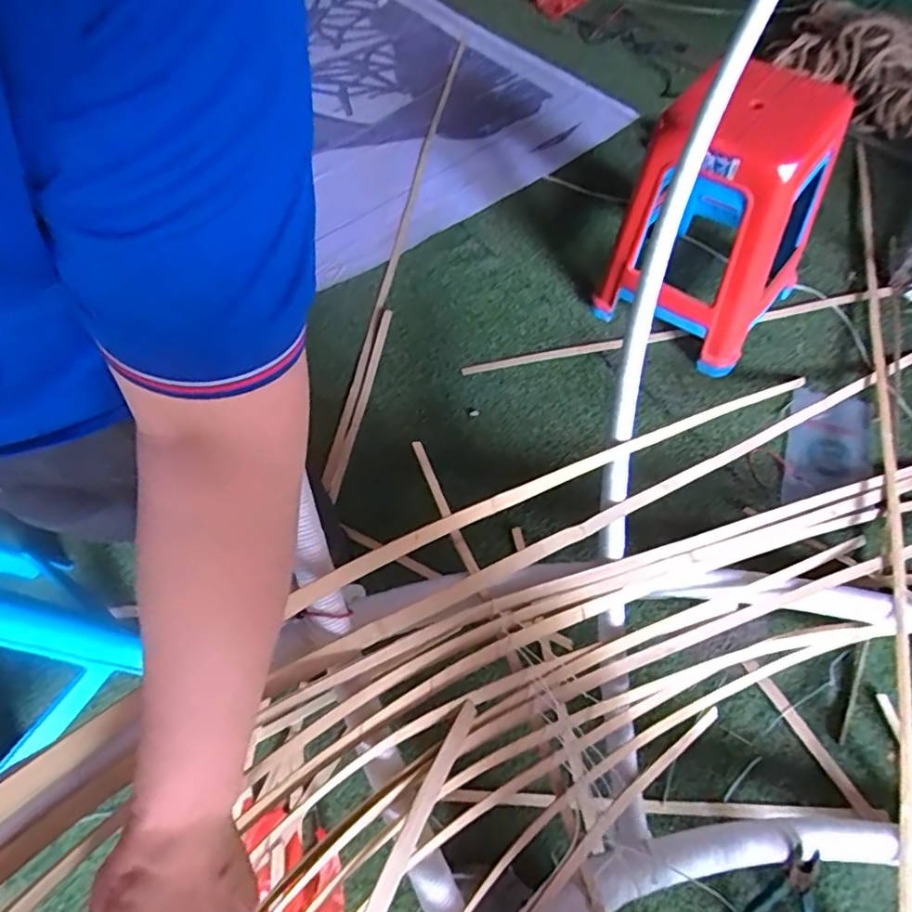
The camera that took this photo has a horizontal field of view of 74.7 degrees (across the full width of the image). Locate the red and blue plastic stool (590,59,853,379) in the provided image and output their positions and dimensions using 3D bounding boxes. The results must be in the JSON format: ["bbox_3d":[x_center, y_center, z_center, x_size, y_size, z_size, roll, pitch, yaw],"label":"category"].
[{"bbox_3d":[0.557,-0.517,1.269,0.375,0.531,0.363,28,66,18],"label":"red and blue plastic stool"}]

